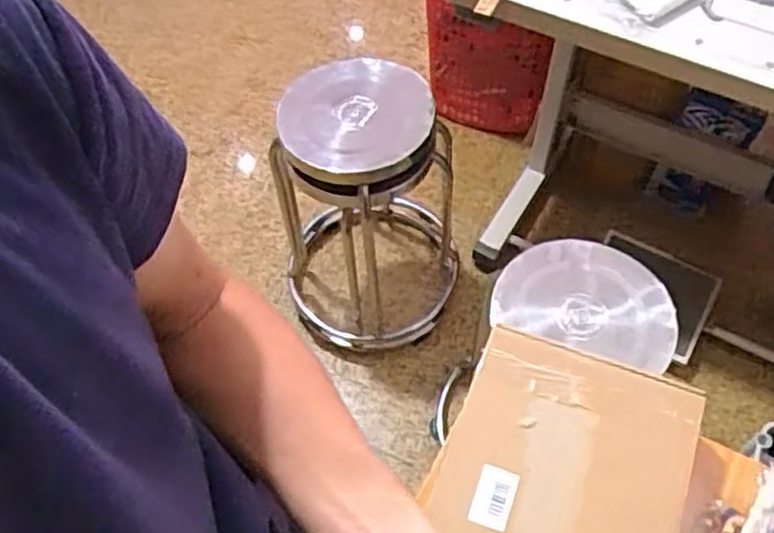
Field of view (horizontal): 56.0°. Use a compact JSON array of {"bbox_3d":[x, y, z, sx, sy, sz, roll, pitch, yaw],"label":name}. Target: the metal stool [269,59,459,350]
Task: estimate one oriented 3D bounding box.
[{"bbox_3d":[-0.025,-0.104,1.402,0.310,0.533,0.314,-10,58,-4],"label":"metal stool"}]

